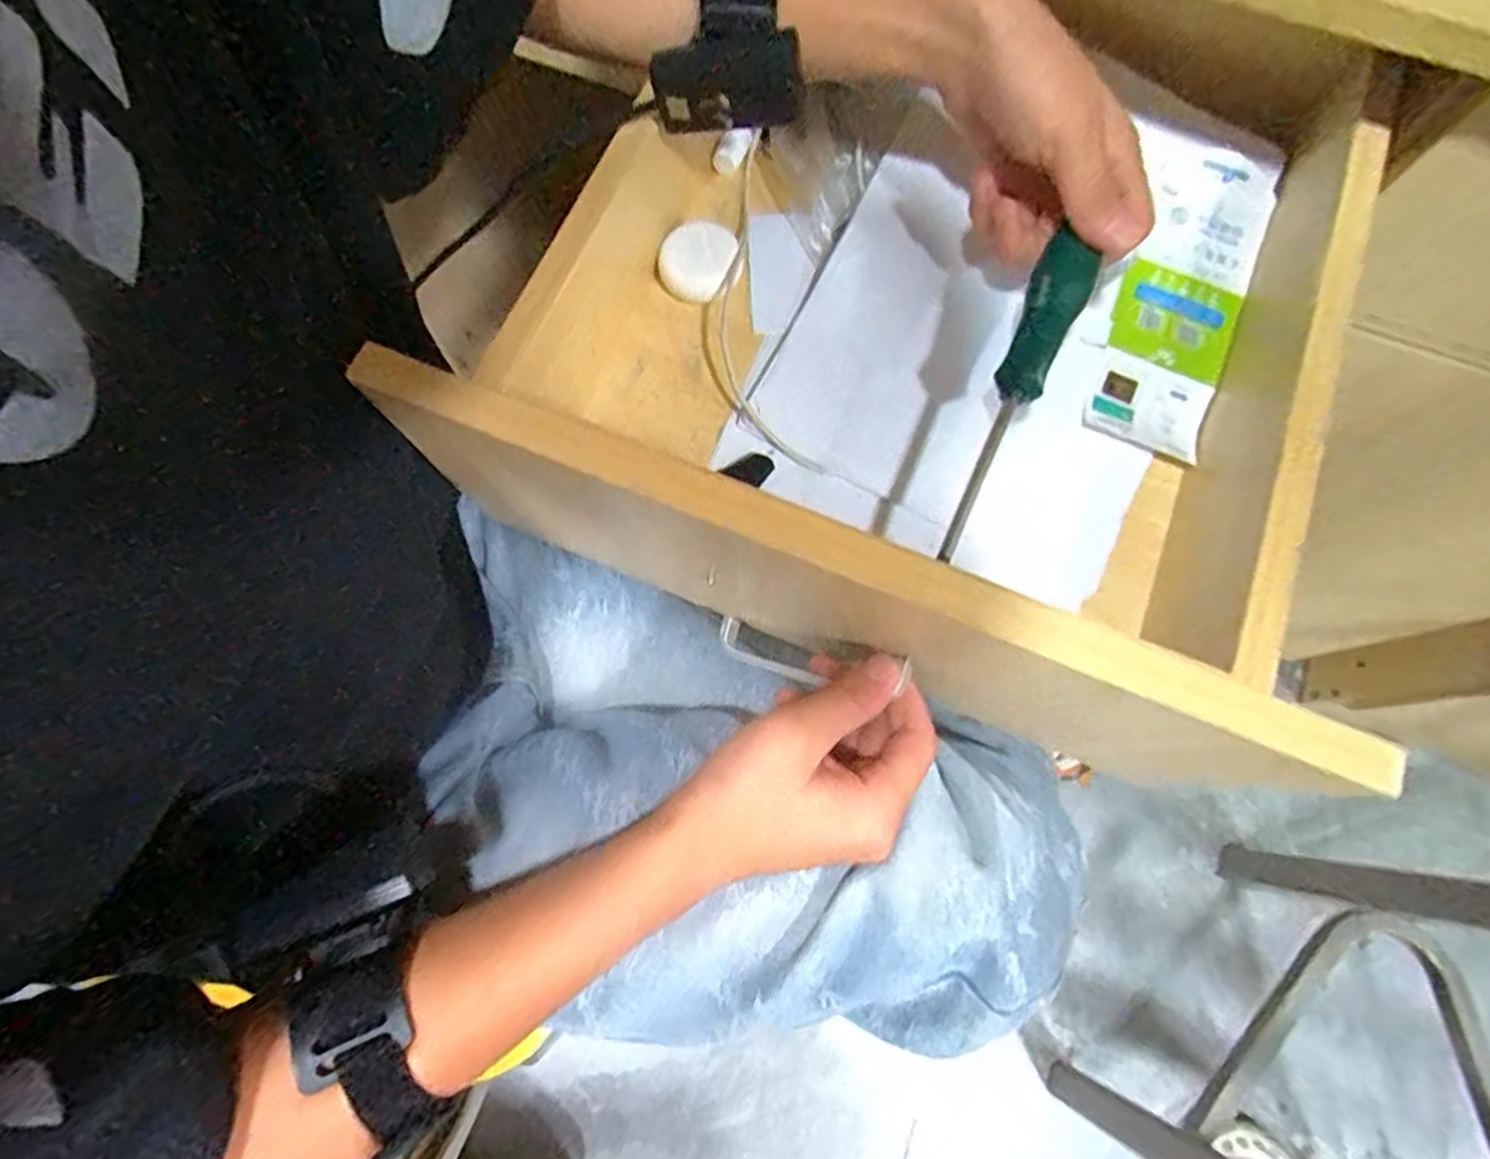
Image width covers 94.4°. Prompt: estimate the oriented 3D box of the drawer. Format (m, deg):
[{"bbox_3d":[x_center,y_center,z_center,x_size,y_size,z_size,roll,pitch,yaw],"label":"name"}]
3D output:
[{"bbox_3d":[0.101,-0.142,0.359,0.377,0.156,0.367,23,75,6],"label":"drawer"}]

